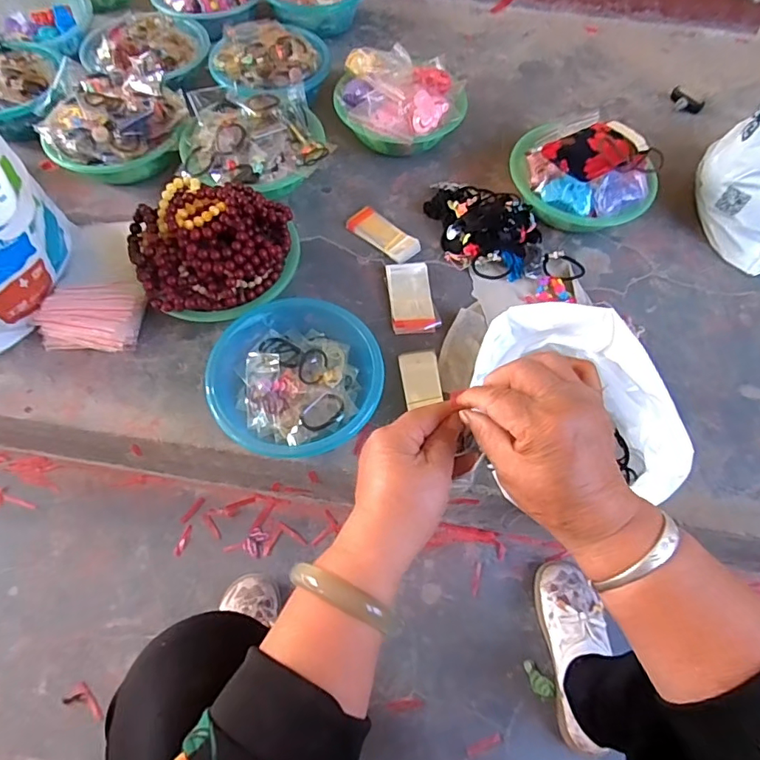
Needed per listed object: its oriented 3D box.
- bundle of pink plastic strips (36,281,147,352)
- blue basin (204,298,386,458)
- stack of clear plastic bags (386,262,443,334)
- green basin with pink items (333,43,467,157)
[{"bbox_3d":[-0.417,-0.092,0.724,0.147,0.069,0.094,5,64,1],"label":"bundle of pink plastic strips"},{"bbox_3d":[-0.118,-0.004,0.686,0.214,0.078,0.220,1,64,-1],"label":"blue basin"},{"bbox_3d":[0.049,-0.129,0.783,0.071,0.022,0.131,-8,65,-6],"label":"stack of clear plastic bags"},{"bbox_3d":[0.038,-0.518,0.940,0.239,0.119,0.241,2,64,-1],"label":"green basin with pink items"}]

